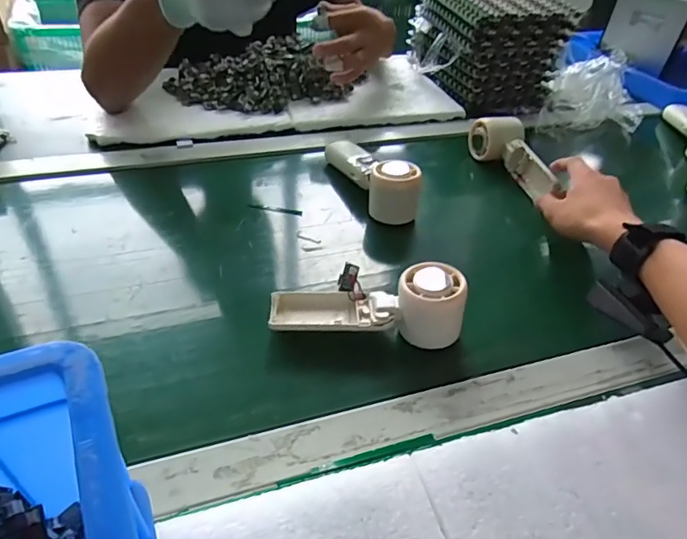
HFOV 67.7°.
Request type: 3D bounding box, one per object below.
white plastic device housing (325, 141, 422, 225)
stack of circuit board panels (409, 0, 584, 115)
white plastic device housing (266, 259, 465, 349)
[{"bbox_3d":[0.036,-0.117,0.605,0.051,0.053,0.152,-15,45,-23],"label":"white plastic device housing"},{"bbox_3d":[0.247,-0.383,0.863,0.193,0.159,0.235,-6,42,-14],"label":"stack of circuit board panels"},{"bbox_3d":[0.019,0.033,0.441,0.161,0.063,0.049,5,40,-1],"label":"white plastic device housing"}]

